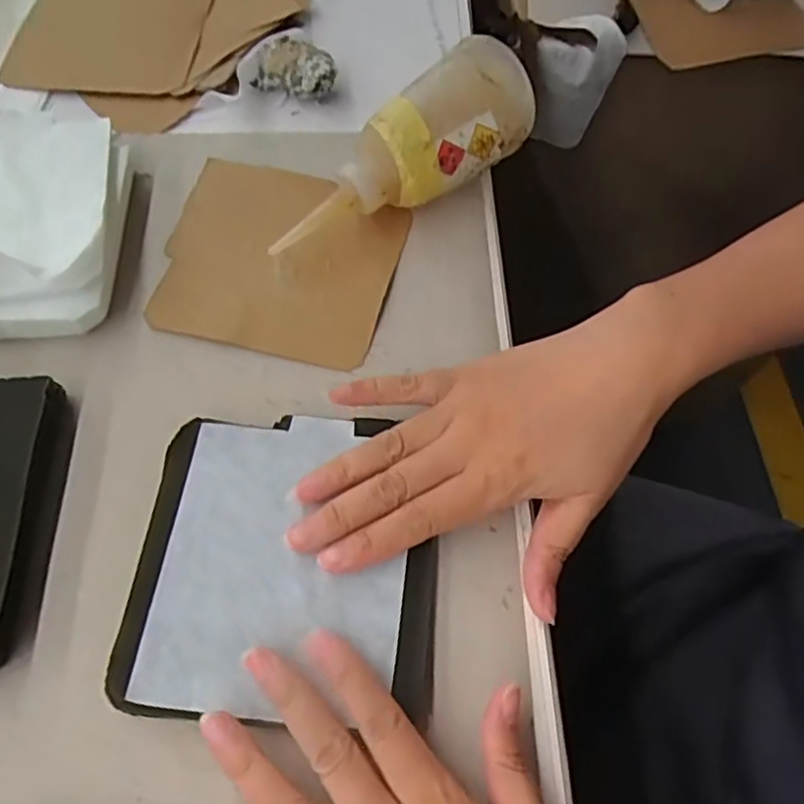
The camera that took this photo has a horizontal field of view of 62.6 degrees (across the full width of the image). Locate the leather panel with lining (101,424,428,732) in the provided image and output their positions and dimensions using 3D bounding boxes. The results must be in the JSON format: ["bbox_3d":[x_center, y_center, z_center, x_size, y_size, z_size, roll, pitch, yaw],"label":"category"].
[{"bbox_3d":[-0.051,0.070,0.301,0.133,0.011,0.135,5,62,2],"label":"leather panel with lining"}]

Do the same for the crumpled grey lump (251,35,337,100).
[{"bbox_3d":[-0.069,-0.219,0.438,0.055,0.032,0.028,22,64,11],"label":"crumpled grey lump"}]

